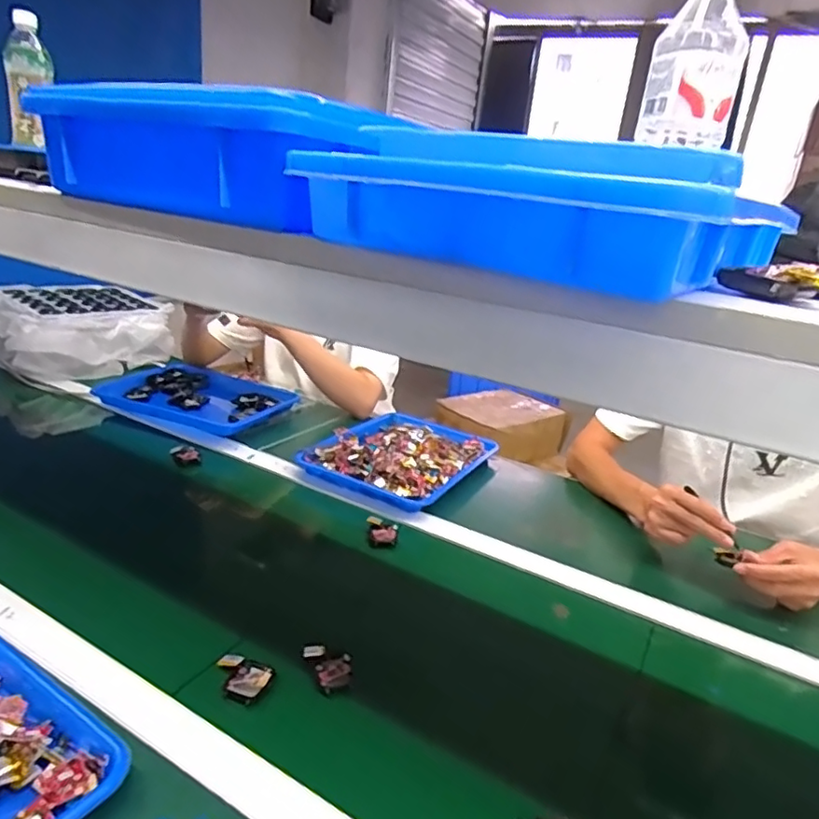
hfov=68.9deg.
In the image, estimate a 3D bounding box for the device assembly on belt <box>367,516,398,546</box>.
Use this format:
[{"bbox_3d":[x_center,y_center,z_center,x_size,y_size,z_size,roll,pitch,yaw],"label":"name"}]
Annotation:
[{"bbox_3d":[-0.037,0.166,0.817,0.042,0.023,0.037,4,20,-5],"label":"device assembly on belt"}]

